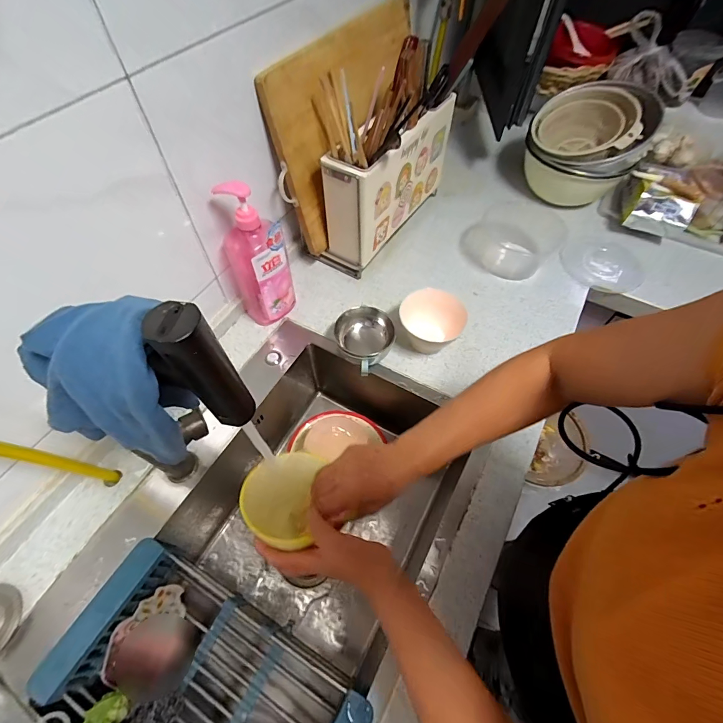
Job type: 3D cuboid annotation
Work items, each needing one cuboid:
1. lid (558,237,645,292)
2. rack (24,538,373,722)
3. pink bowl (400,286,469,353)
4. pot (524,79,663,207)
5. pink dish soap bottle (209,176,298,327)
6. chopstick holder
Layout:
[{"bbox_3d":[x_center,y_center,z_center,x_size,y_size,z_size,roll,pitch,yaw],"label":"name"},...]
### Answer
[{"bbox_3d":[0.541,-0.220,0.836,0.164,0.007,0.165,1,58,-1],"label":"lid"},{"bbox_3d":[-0.196,0.427,0.481,0.383,0.087,0.198,26,61,14],"label":"rack"},{"bbox_3d":[0.126,-0.066,0.689,0.111,0.082,0.110,1,58,-1],"label":"pink bowl"},{"bbox_3d":[0.514,-0.503,0.881,0.230,0.230,0.229,1,58,-1],"label":"pot"},{"bbox_3d":[-0.177,-0.176,0.642,0.094,0.264,0.067,-35,65,-21],"label":"pink dish soap bottle"},{"bbox_3d":[0.058,-0.381,0.794,0.120,0.239,0.353,28,62,15],"label":"chopstick holder"}]

